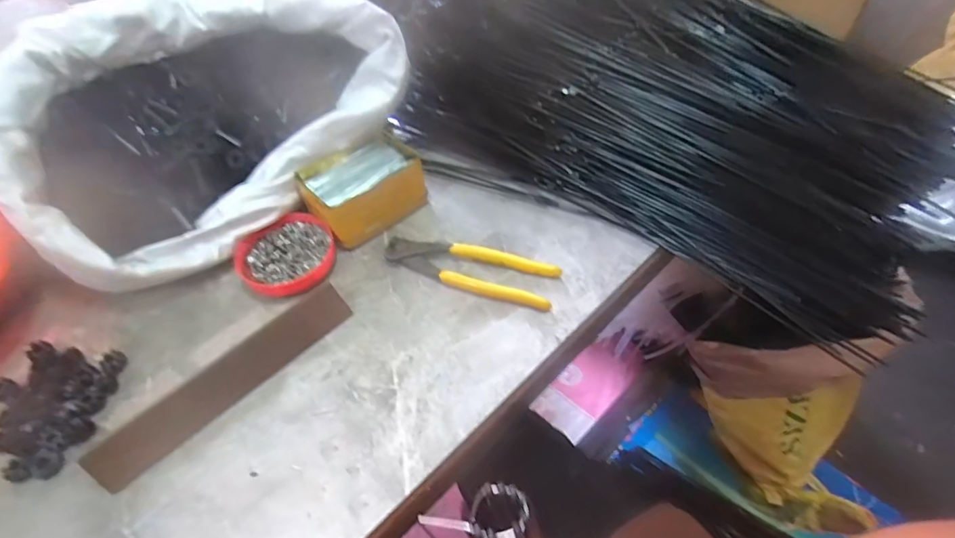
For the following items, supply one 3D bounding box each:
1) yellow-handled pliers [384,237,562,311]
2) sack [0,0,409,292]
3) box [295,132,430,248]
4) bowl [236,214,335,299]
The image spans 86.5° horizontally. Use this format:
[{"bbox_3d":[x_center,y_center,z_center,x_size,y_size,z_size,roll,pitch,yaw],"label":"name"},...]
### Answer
[{"bbox_3d":[-0.009,-0.002,0.475,0.164,0.016,0.049,12,54,14],"label":"yellow-handled pliers"},{"bbox_3d":[-0.272,-0.158,0.496,0.354,0.145,0.219,-37,57,-22],"label":"sack"},{"bbox_3d":[-0.117,-0.083,0.524,0.116,0.054,0.085,-35,57,-21],"label":"box"},{"bbox_3d":[-0.185,-0.014,0.495,0.087,0.022,0.084,-3,51,3],"label":"bowl"}]

